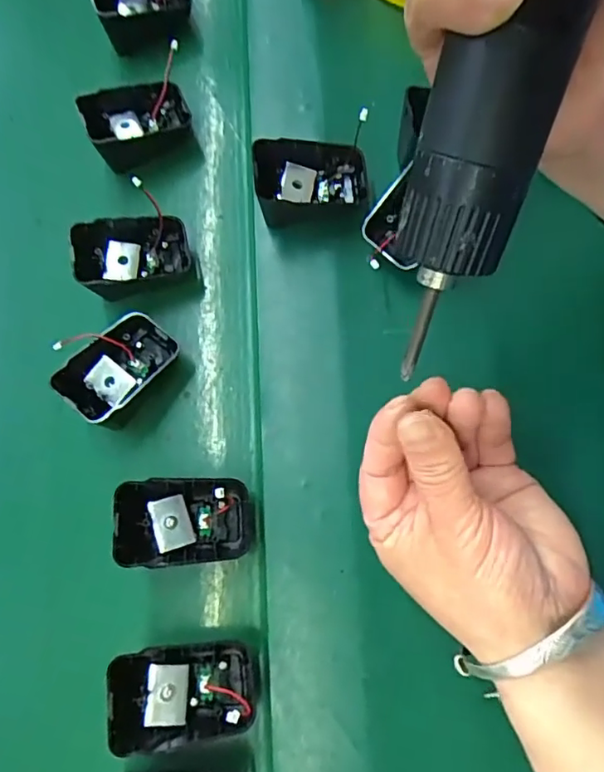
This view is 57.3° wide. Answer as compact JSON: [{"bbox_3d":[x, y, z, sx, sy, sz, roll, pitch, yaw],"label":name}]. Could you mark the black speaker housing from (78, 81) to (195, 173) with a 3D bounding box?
[{"bbox_3d":[-0.111,-0.179,0.378,0.066,0.032,0.043,-23,76,-8],"label":"black speaker housing"}]

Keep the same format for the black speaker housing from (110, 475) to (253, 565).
[{"bbox_3d":[-0.064,0.074,0.304,0.074,0.027,0.045,-1,69,-16],"label":"black speaker housing"}]

